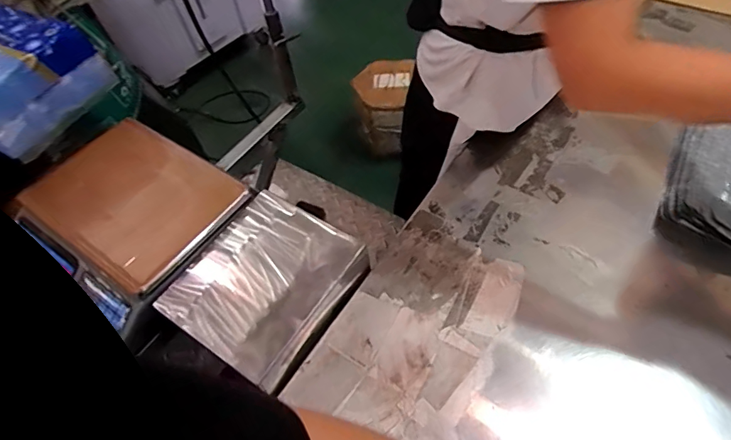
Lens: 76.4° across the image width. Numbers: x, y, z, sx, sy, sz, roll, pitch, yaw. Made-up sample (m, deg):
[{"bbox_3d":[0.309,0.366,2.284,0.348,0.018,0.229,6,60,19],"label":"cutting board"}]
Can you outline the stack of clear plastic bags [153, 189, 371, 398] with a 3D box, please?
[{"bbox_3d":[-0.134,0.088,0.665,0.190,0.073,0.217,26,62,22],"label":"stack of clear plastic bags"}]

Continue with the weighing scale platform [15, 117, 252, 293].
[{"bbox_3d":[-0.355,-0.040,0.705,0.284,0.020,0.209,28,60,23],"label":"weighing scale platform"}]

